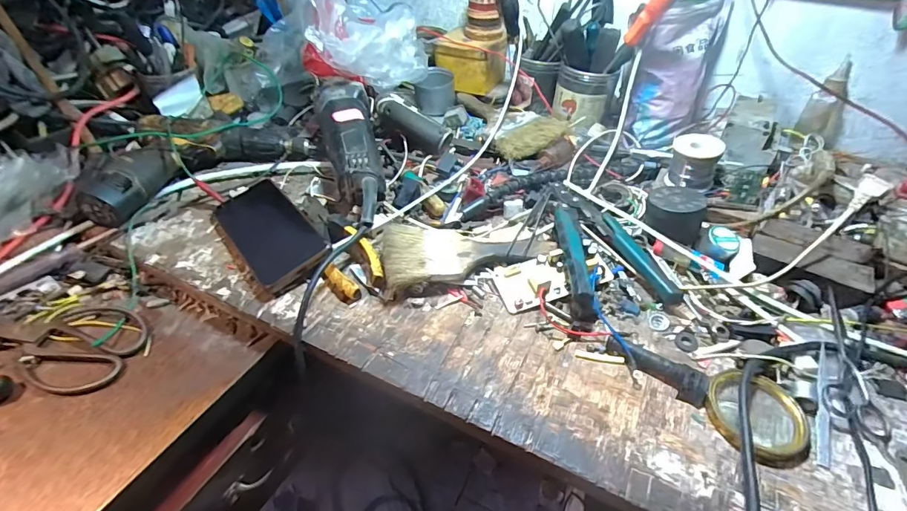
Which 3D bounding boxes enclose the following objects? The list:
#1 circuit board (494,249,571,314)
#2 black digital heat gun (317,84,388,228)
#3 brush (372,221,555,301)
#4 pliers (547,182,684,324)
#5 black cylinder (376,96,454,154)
[{"bbox_3d":[0.080,0.024,0.418,0.069,0.019,0.052,-7,46,-10],"label":"circuit board"},{"bbox_3d":[-0.128,-0.125,0.522,0.072,0.063,0.259,-8,47,-11],"label":"black digital heat gun"},{"bbox_3d":[0.011,-0.008,0.441,0.174,0.022,0.068,-9,65,-19],"label":"brush"},{"bbox_3d":[0.161,-0.019,0.442,0.106,0.031,0.178,2,46,-1],"label":"pliers"},{"bbox_3d":[-0.054,-0.177,0.579,0.112,0.038,0.034,35,57,11],"label":"black cylinder"}]

